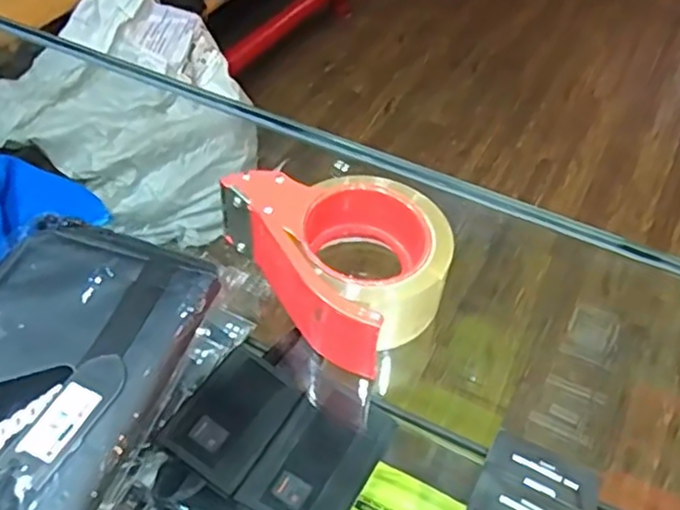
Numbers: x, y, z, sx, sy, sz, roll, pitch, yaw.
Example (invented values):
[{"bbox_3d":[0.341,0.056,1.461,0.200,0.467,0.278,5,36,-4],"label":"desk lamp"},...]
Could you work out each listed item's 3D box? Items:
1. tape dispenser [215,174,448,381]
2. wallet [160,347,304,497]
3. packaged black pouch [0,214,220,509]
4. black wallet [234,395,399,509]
[{"bbox_3d":[0.000,-0.007,0.417,0.094,0.067,0.148,-31,57,-26],"label":"tape dispenser"},{"bbox_3d":[-0.104,0.155,0.663,0.090,0.019,0.126,27,53,19],"label":"wallet"},{"bbox_3d":[-0.165,0.065,0.372,0.140,0.018,0.196,17,51,12],"label":"packaged black pouch"},{"bbox_3d":[-0.019,0.197,0.648,0.095,0.023,0.143,26,52,19],"label":"black wallet"}]

